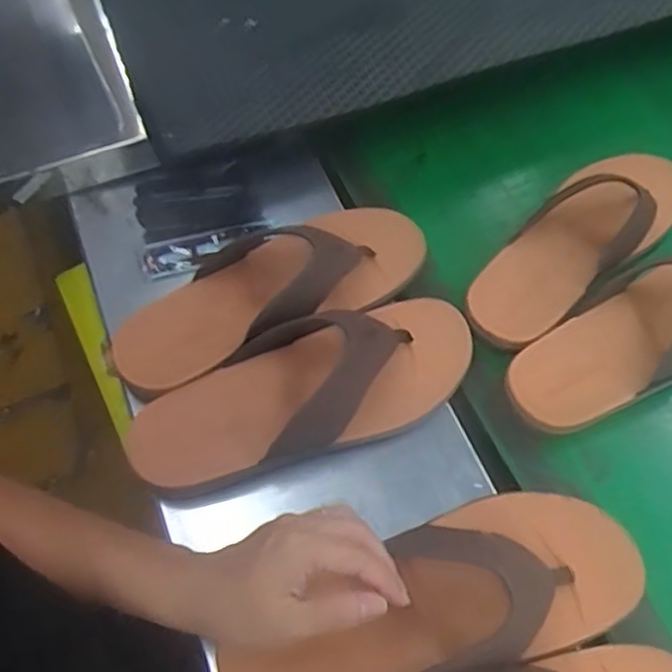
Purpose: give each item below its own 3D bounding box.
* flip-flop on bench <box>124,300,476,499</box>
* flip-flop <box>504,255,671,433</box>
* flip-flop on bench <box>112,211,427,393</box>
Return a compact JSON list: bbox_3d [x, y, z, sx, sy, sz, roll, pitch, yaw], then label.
[{"bbox_3d":[-0.022,0.043,0.546,0.280,0.073,0.103,-20,63,-10],"label":"flip-flop on bench"},{"bbox_3d":[0.281,-0.010,0.592,0.288,0.056,0.103,-28,64,-13],"label":"flip-flop"},{"bbox_3d":[-0.055,-0.044,0.582,0.276,0.067,0.114,-24,64,-13],"label":"flip-flop on bench"}]

